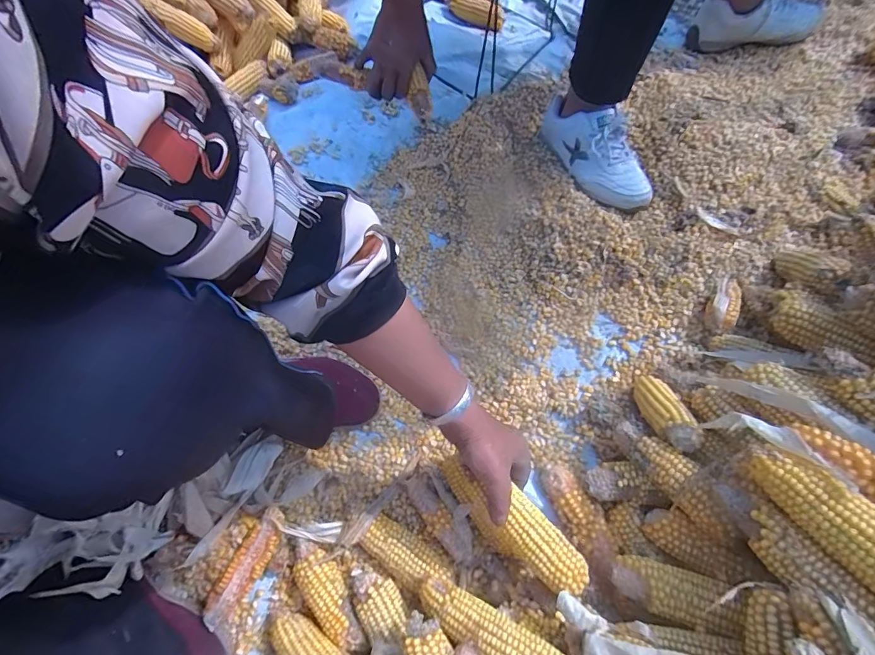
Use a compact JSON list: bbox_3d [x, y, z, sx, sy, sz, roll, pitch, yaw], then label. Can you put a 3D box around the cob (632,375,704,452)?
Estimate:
[{"bbox_3d":[0.276,0.098,0.523,0.042,0.040,0.142,0,23,2],"label":"cob"}]

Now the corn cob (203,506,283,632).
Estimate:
[{"bbox_3d":[-0.239,0.295,0.530,0.043,0.046,0.141,29,69,16],"label":"corn cob"}]

